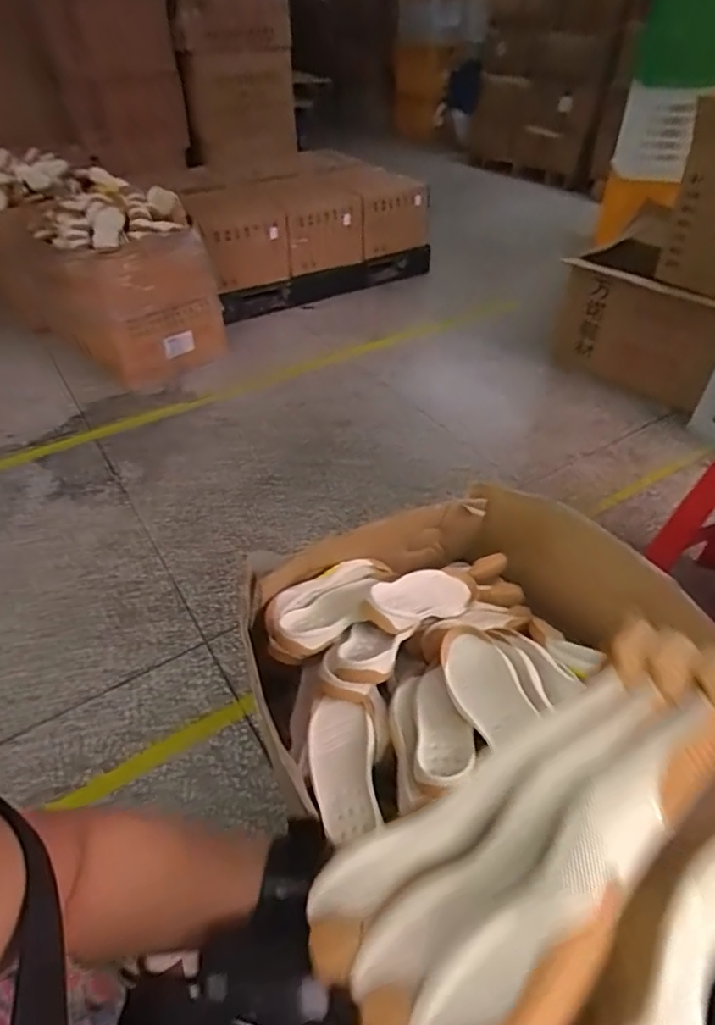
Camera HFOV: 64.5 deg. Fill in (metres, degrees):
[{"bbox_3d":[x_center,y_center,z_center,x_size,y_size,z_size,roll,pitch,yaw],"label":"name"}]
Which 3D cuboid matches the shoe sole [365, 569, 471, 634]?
[{"bbox_3d":[0.107,0.134,0.888,0.229,0.041,0.080,-6,36,-45],"label":"shoe sole"}]

